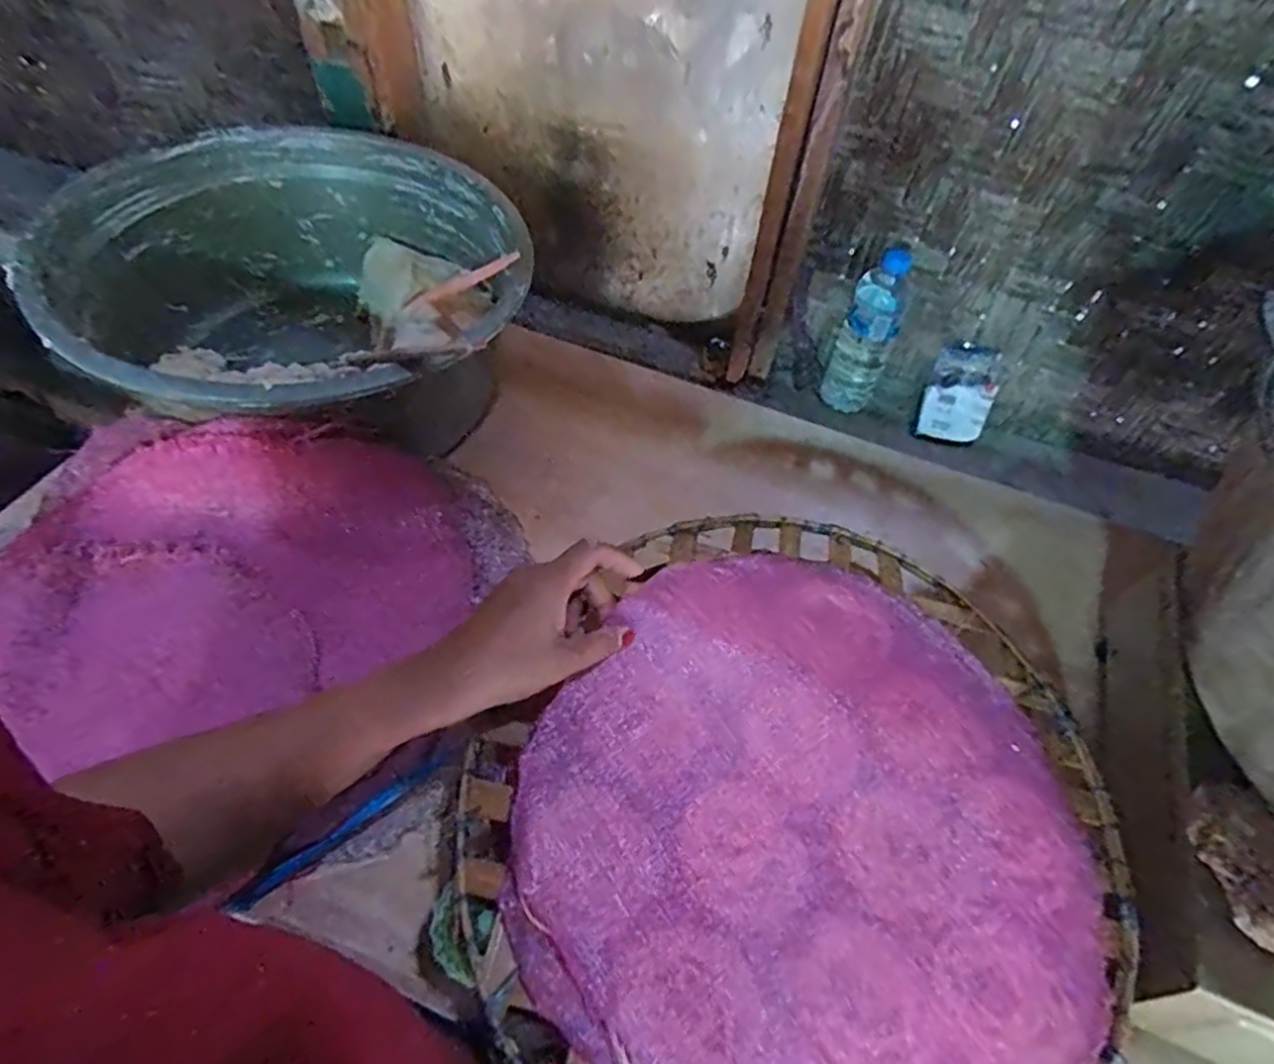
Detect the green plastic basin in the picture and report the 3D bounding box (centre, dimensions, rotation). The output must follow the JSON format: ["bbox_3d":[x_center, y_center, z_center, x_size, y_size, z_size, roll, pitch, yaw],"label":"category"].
[{"bbox_3d":[-0.328,-0.217,0.698,0.411,0.184,0.411,2,52,-3],"label":"green plastic basin"}]

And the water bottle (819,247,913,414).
[{"bbox_3d":[0.288,-0.240,0.885,0.067,0.229,0.067,21,54,11],"label":"water bottle"}]

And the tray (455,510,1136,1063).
[{"bbox_3d":[0.112,0.165,0.430,0.366,0.054,0.412,29,56,17],"label":"tray"}]

